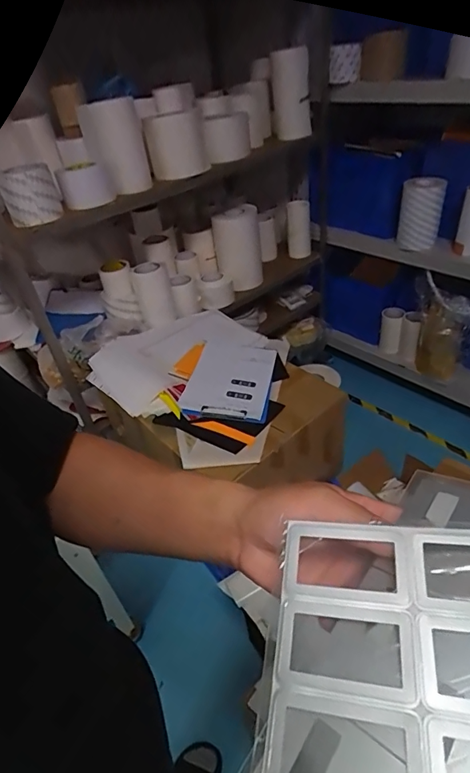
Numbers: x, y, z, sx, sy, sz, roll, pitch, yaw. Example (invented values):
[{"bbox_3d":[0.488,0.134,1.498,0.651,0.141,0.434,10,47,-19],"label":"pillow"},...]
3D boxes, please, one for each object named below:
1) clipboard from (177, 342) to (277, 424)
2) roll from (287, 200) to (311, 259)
[{"bbox_3d":[-0.012,-0.025,1.201,0.221,0.014,0.329,3,40,13],"label":"clipboard"},{"bbox_3d":[0.264,-0.646,1.794,0.090,0.204,0.090,-5,39,4],"label":"roll"}]

